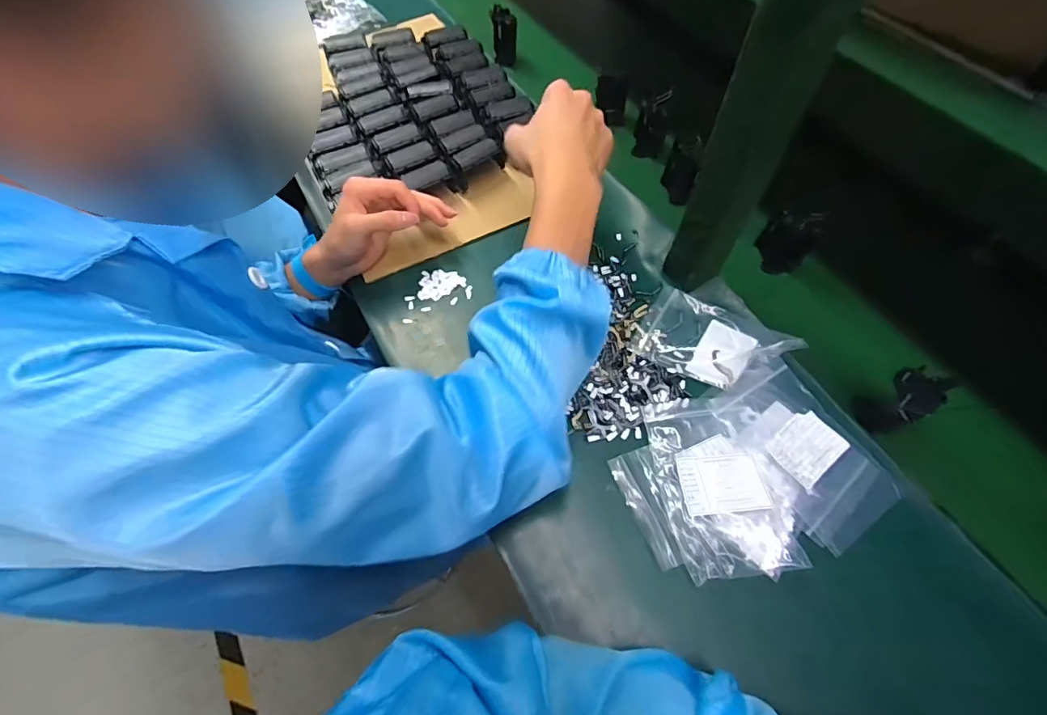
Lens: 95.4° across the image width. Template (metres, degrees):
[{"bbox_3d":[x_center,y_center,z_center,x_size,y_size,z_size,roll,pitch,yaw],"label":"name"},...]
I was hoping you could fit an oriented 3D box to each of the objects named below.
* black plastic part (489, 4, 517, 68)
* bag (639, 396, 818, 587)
[{"bbox_3d":[-0.031,-0.518,0.765,0.039,0.084,0.032,0,60,1],"label":"black plastic part"},{"bbox_3d":[0.171,0.105,0.413,0.101,0.013,0.154,-7,60,-3],"label":"bag"}]

